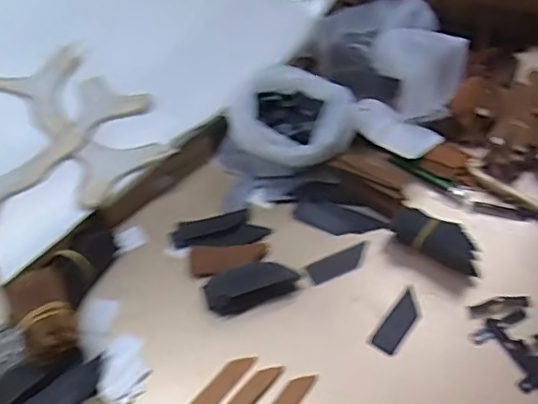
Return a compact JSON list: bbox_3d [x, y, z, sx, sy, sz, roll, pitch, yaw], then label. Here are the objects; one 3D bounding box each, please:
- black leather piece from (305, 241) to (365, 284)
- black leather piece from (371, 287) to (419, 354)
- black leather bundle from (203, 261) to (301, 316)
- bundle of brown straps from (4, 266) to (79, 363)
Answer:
[{"bbox_3d":[0.062,0.054,0.512,0.061,0.008,0.024,-21,53,-17],"label":"black leather piece"},{"bbox_3d":[0.108,0.099,0.466,0.021,0.005,0.060,30,54,23],"label":"black leather piece"},{"bbox_3d":[-0.016,0.069,0.481,0.077,0.020,0.033,-14,50,-14],"label":"black leather bundle"},{"bbox_3d":[-0.178,0.086,0.439,0.044,0.033,0.081,-24,50,-18],"label":"bundle of brown straps"}]

